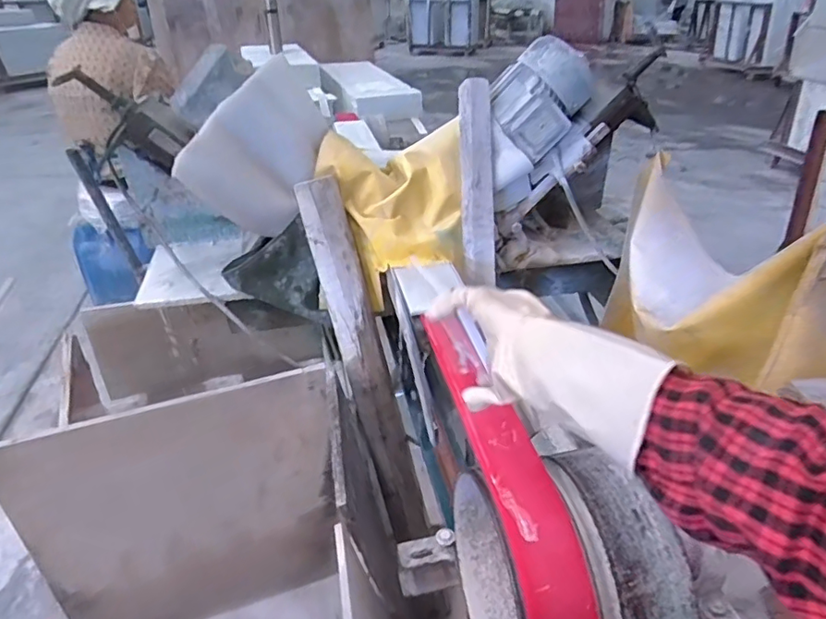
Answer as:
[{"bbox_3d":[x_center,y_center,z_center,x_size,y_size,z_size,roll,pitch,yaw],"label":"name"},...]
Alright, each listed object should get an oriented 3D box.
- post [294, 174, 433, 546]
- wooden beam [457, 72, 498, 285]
[{"bbox_3d":[-0.084,0.121,1.069,0.049,0.738,0.090,1,21,46],"label":"post"},{"bbox_3d":[0.126,-0.239,1.051,0.071,0.373,0.034,-4,5,-15],"label":"wooden beam"}]

